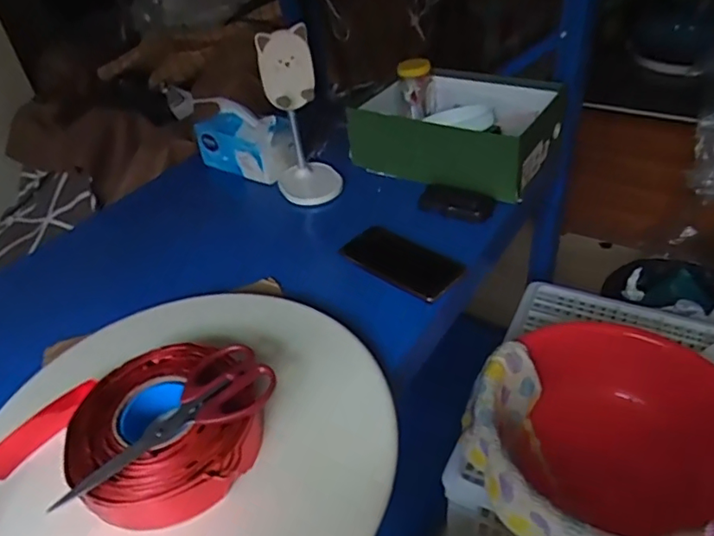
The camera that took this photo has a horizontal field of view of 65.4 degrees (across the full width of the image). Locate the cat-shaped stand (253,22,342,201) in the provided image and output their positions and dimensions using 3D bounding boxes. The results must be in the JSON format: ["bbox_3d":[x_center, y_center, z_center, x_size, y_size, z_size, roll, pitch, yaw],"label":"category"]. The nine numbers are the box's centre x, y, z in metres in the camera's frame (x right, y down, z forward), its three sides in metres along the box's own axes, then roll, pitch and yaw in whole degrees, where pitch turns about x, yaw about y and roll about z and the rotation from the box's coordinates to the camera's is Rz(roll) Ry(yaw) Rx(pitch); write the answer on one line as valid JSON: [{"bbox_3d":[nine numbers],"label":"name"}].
[{"bbox_3d":[-0.089,-0.227,0.875,0.102,0.265,0.092,-10,39,-4],"label":"cat-shaped stand"}]

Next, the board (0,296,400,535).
[{"bbox_3d":[-0.161,0.168,0.525,0.394,0.048,0.387,-15,43,-14],"label":"board"}]

